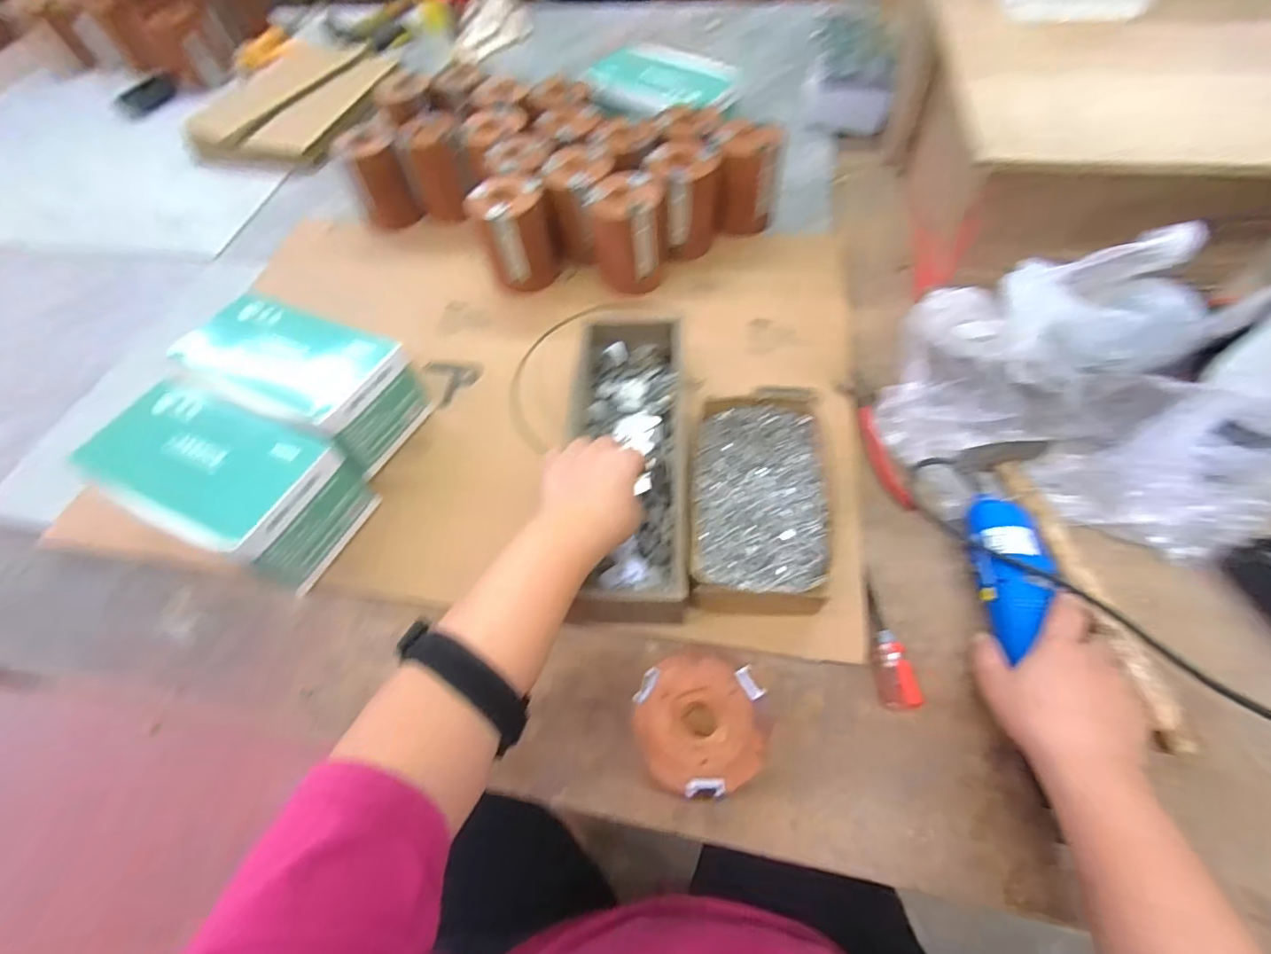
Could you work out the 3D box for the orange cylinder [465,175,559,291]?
[{"bbox_3d":[-0.136,-0.273,0.611,0.081,0.097,0.075,-22,60,-8],"label":"orange cylinder"}]

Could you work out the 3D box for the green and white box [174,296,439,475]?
[{"bbox_3d":[-0.310,-0.087,0.521,0.190,0.098,0.108,22,63,16],"label":"green and white box"}]

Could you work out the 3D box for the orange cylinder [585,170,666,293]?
[{"bbox_3d":[-0.006,-0.270,0.598,0.074,0.094,0.076,5,60,8],"label":"orange cylinder"}]

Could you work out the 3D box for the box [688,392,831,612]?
[{"bbox_3d":[0.100,0.022,0.441,0.105,0.056,0.191,3,60,6],"label":"box"}]

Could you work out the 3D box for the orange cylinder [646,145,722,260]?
[{"bbox_3d":[0.052,-0.317,0.619,0.077,0.098,0.075,-29,61,-13],"label":"orange cylinder"}]

